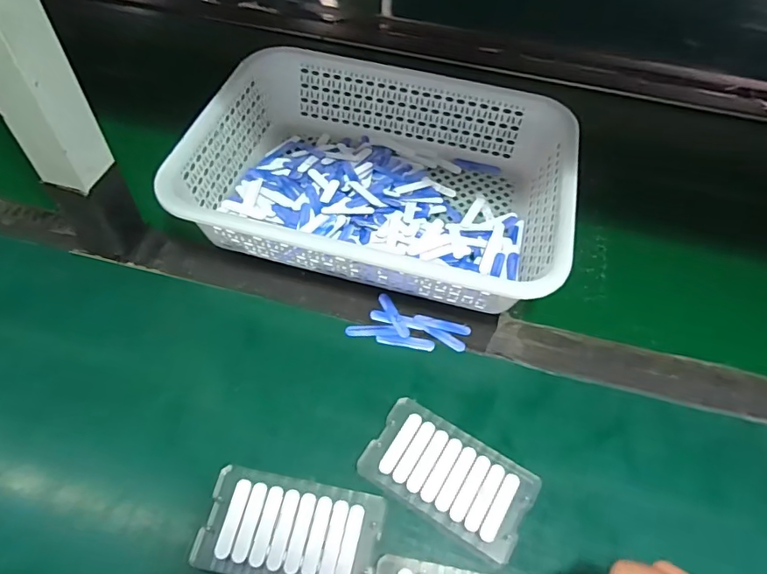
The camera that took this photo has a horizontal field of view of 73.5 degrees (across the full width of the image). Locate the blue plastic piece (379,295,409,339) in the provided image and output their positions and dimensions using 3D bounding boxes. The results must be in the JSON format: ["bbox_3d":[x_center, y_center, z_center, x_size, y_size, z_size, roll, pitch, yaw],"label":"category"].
[{"bbox_3d":[0.009,0.025,0.466,0.011,0.004,0.051,-20,59,-17],"label":"blue plastic piece"}]

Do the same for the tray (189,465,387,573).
[{"bbox_3d":[-0.063,0.169,0.356,0.120,0.012,0.068,10,55,3],"label":"tray"}]

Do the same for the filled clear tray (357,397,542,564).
[{"bbox_3d":[0.049,0.141,0.385,0.120,0.013,0.067,28,58,15],"label":"filled clear tray"}]

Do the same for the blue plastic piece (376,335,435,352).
[{"bbox_3d":[0.020,0.048,0.453,0.050,0.004,0.011,9,55,2],"label":"blue plastic piece"}]

